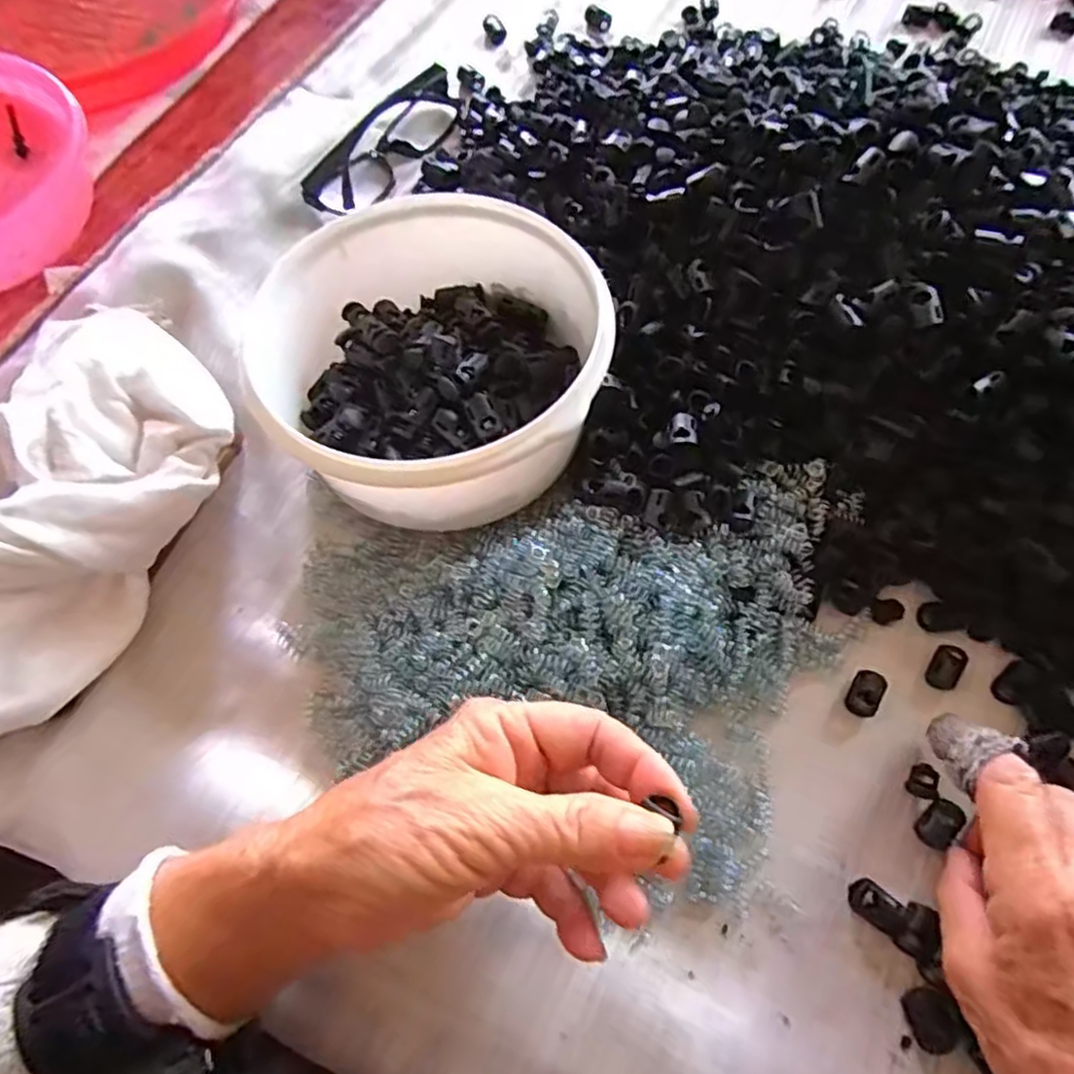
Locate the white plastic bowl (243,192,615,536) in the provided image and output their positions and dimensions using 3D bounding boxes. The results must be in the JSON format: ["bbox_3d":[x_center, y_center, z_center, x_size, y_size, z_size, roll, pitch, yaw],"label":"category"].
[{"bbox_3d":[-0.049,-0.080,0.334,0.155,0.087,0.150,0,67,1],"label":"white plastic bowl"}]

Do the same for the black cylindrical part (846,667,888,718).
[{"bbox_3d":[0.152,0.072,0.315,0.015,0.007,0.021,27,70,12],"label":"black cylindrical part"}]

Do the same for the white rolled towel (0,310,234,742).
[{"bbox_3d":[-0.234,-0.011,0.320,0.126,0.064,0.227,25,69,11],"label":"white rolled towel"}]

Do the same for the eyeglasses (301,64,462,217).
[{"bbox_3d":[-0.097,-0.260,0.443,0.035,0.032,0.140,33,71,14],"label":"eyeglasses"}]

